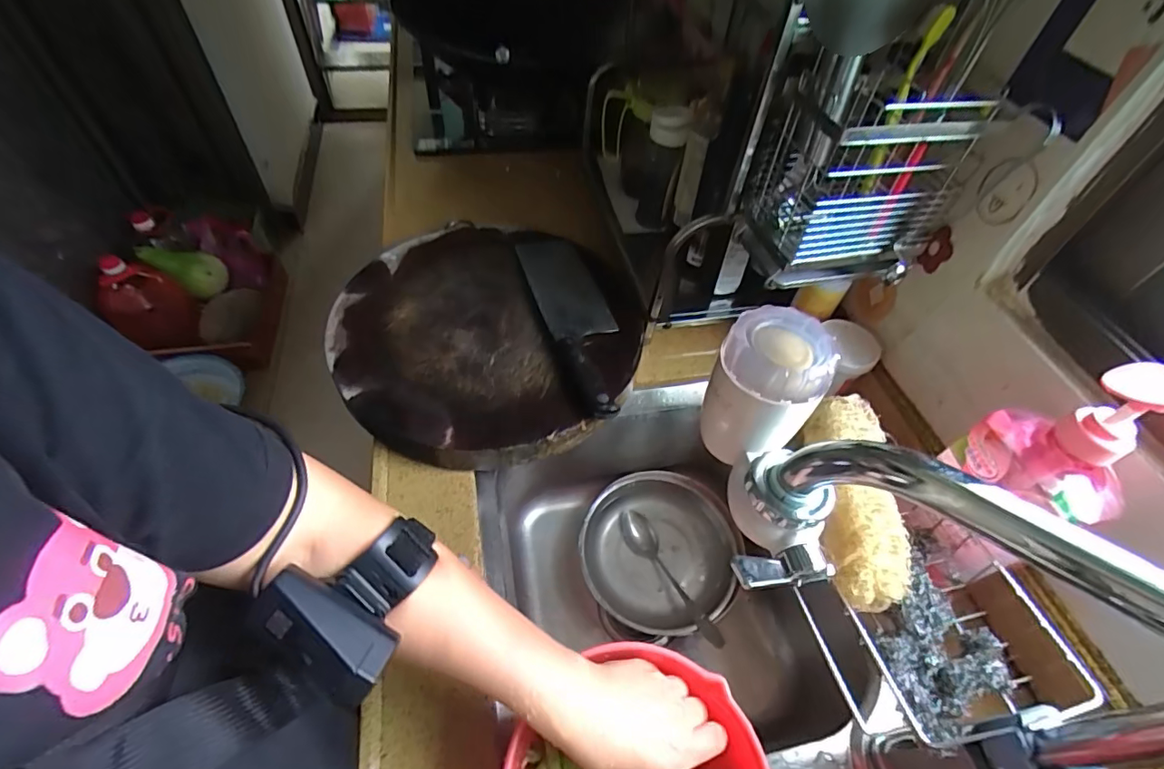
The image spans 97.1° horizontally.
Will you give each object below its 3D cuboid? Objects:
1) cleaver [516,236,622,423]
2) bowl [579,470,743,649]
[{"bbox_3d":[-0.008,-0.084,0.602,0.077,0.026,0.294,-12,54,-13],"label":"cleaver"},{"bbox_3d":[0.100,0.208,0.668,0.190,0.073,0.194,2,52,-3],"label":"bowl"}]

